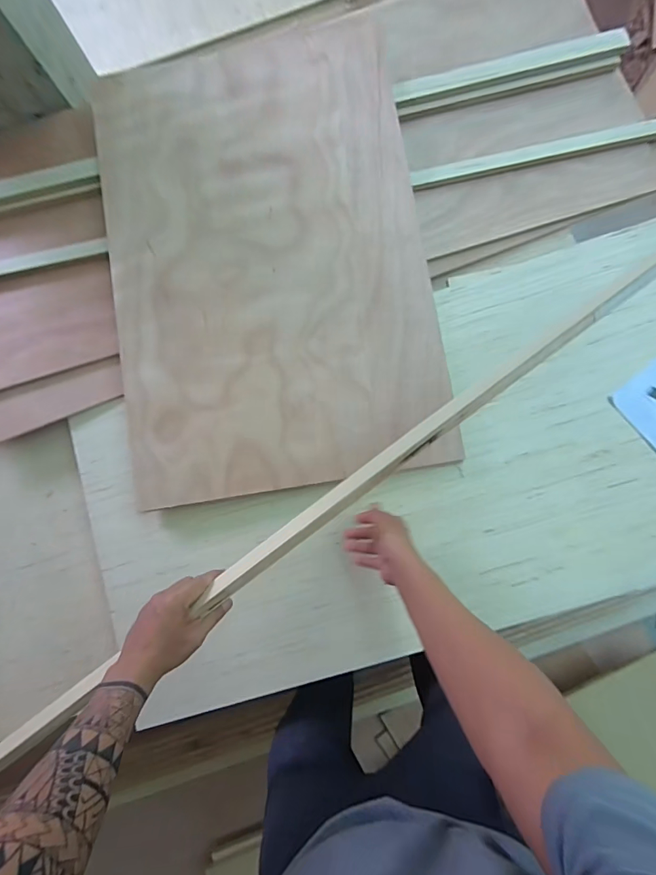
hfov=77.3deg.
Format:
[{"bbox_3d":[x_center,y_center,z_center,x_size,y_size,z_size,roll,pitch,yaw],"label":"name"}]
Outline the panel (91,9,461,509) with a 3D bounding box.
[{"bbox_3d":[-0.119,-0.342,0.772,0.580,0.016,0.861,-9,85,2],"label":"panel"}]

